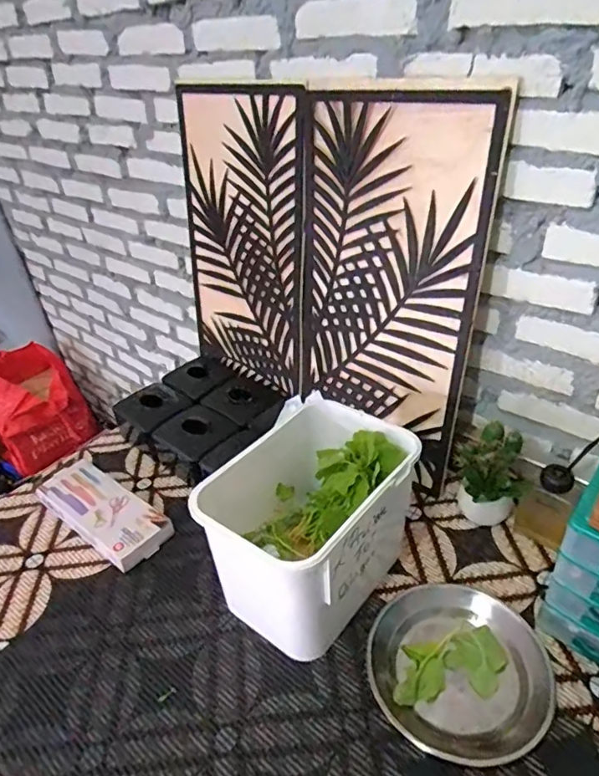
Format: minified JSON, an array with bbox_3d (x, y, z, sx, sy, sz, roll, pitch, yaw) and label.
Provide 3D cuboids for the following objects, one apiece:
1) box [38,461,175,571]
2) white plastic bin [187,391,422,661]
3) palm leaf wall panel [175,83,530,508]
[{"bbox_3d":[-0.328,0.207,0.880,0.262,0.042,0.100,22,45,32],"label":"box"},{"bbox_3d":[0.012,0.181,0.727,0.205,0.199,0.282,23,46,34],"label":"white plastic bin"},{"bbox_3d":[0.022,-0.197,0.874,0.571,0.537,0.026,23,37,33],"label":"palm leaf wall panel"}]

